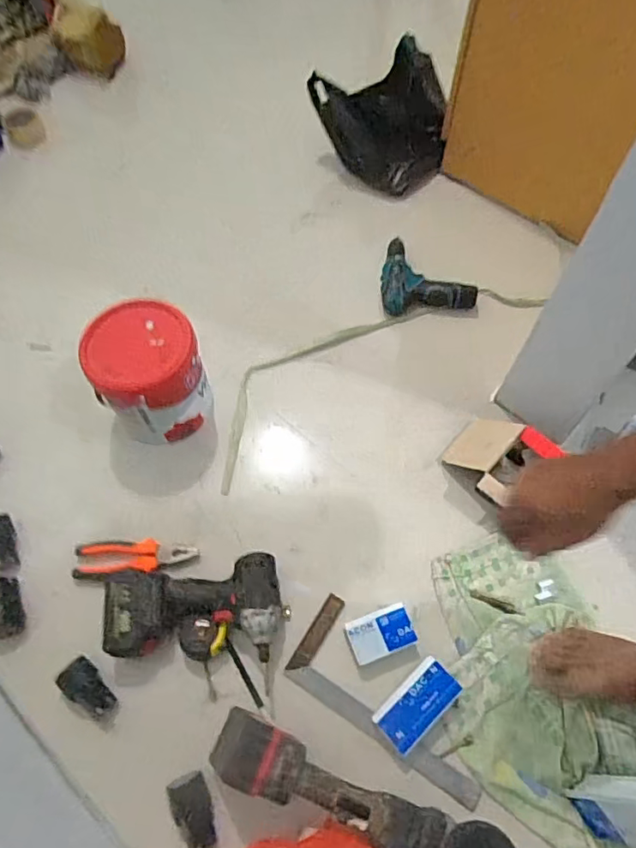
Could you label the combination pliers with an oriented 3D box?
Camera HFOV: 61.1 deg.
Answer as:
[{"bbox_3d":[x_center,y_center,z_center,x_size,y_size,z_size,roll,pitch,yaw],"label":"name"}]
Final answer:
[{"bbox_3d":[-0.288,0.209,0.853,0.185,0.022,0.051,-4,62,-3],"label":"combination pliers"}]

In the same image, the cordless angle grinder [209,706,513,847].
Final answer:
[{"bbox_3d":[0.052,0.473,0.669,0.389,0.103,0.099,24,64,12],"label":"cordless angle grinder"}]

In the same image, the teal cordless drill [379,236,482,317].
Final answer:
[{"bbox_3d":[0.223,-0.309,1.119,0.194,0.049,0.171,-3,62,-2],"label":"teal cordless drill"}]

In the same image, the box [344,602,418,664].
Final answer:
[{"bbox_3d":[0.092,0.309,0.798,0.096,0.029,0.061,-17,63,-9],"label":"box"}]

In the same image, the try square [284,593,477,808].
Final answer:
[{"bbox_3d":[0.109,0.384,0.765,0.301,0.017,0.132,31,66,15],"label":"try square"}]

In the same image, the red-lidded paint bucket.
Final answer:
[{"bbox_3d":[-0.277,-0.083,0.899,0.163,0.217,0.158,0,62,0],"label":"red-lidded paint bucket"}]

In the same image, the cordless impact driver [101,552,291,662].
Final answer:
[{"bbox_3d":[-0.174,0.266,0.792,0.245,0.080,0.138,1,62,0],"label":"cordless impact driver"}]

